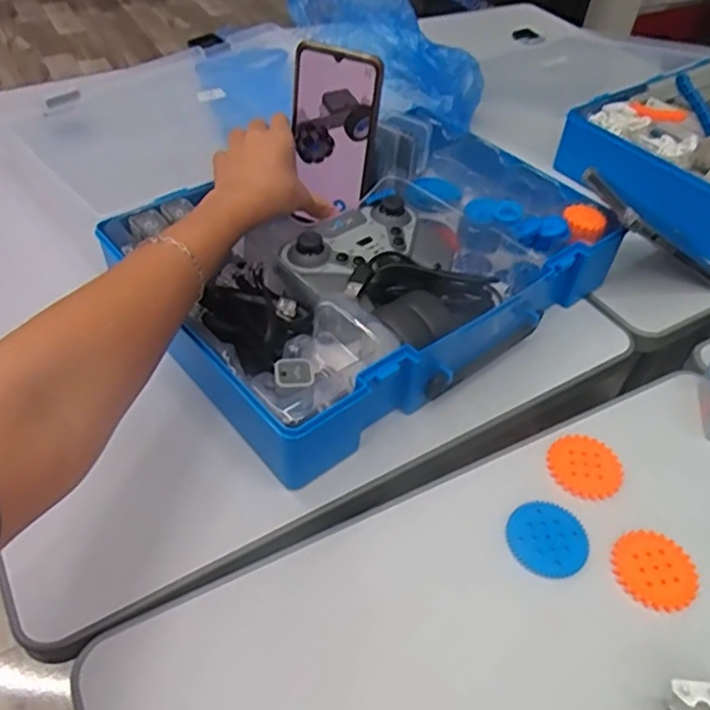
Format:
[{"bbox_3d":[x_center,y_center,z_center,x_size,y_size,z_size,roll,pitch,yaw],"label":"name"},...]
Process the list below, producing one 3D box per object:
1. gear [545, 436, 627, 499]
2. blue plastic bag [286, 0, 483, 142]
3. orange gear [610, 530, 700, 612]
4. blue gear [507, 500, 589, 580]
[{"bbox_3d":[0.161,0.076,0.446,0.050,0.004,0.049,3,47,-3],"label":"gear"},{"bbox_3d":[0.041,-0.388,0.771,0.137,0.090,0.355,-19,52,-22],"label":"blue plastic bag"},{"bbox_3d":[0.186,0.133,0.397,0.049,0.004,0.049,3,47,-3],"label":"orange gear"},{"bbox_3d":[0.124,0.116,0.409,0.050,0.004,0.049,3,47,-3],"label":"blue gear"}]

